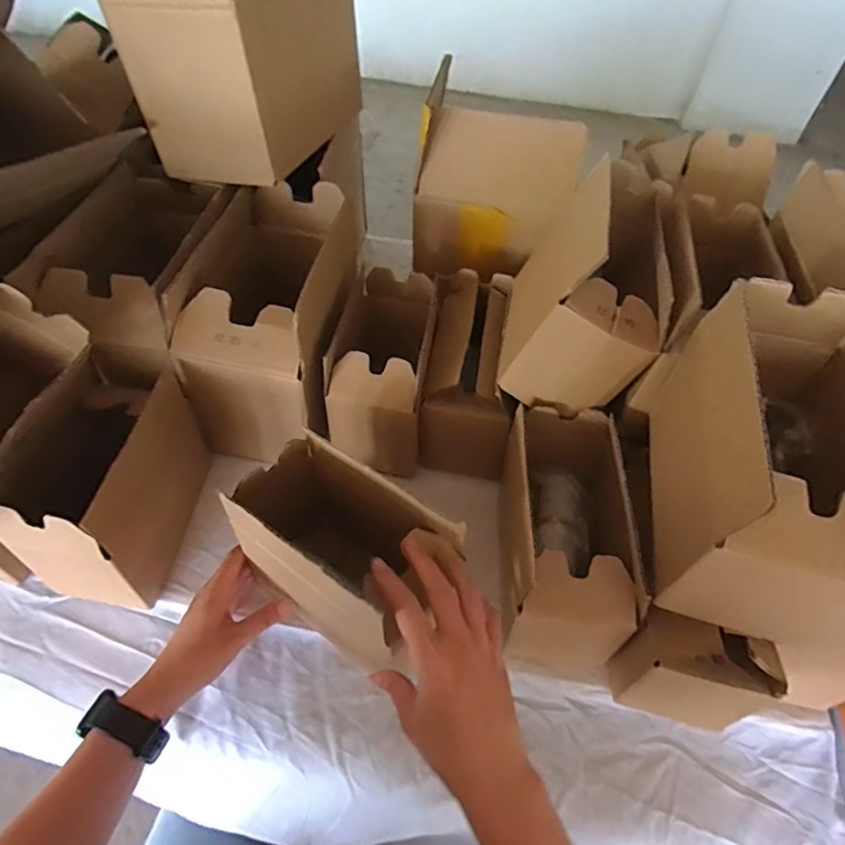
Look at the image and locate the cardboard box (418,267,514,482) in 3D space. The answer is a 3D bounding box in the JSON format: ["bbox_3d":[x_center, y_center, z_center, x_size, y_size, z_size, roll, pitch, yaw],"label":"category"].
[{"bbox_3d":[0.050,-0.049,0.623,0.092,0.169,0.190,7,51,2],"label":"cardboard box"}]

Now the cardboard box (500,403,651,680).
[{"bbox_3d":[0.127,0.104,0.484,0.099,0.154,0.189,6,51,1],"label":"cardboard box"}]

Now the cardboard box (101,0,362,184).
[{"bbox_3d":[-0.189,-0.421,0.554,0.157,0.213,0.237,18,53,10],"label":"cardboard box"}]

